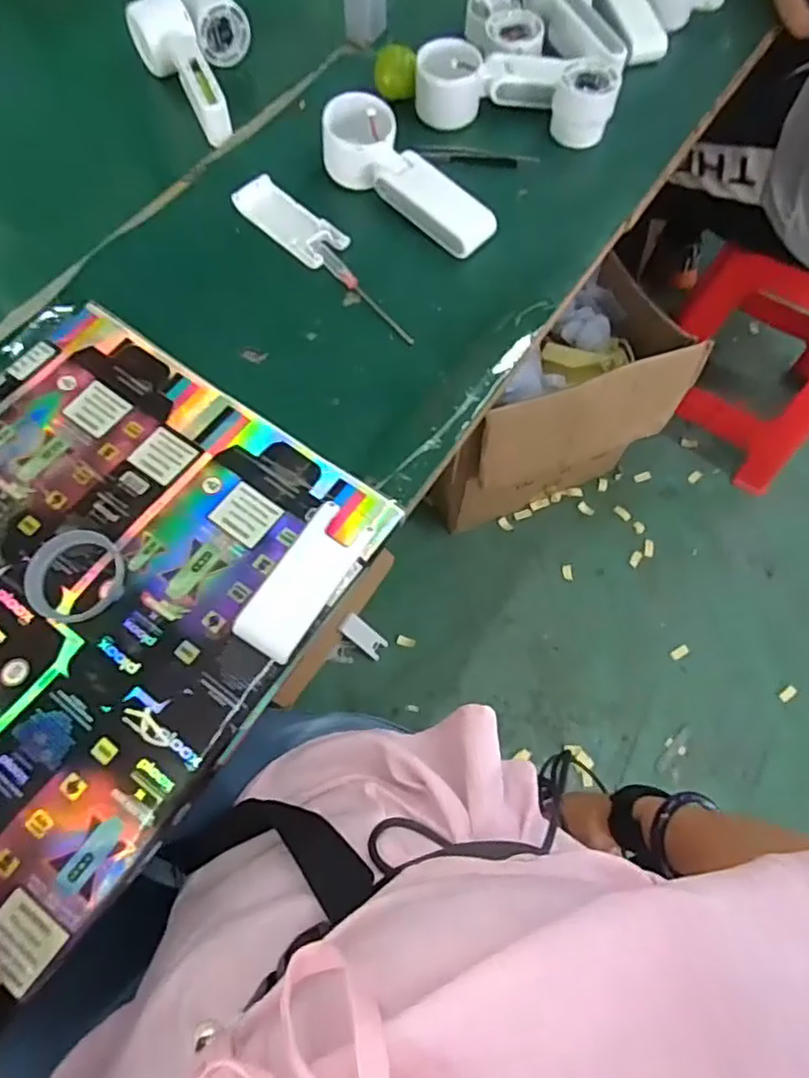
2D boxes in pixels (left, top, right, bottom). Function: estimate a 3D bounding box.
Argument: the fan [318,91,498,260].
[{"bbox_3d":[0.001,-0.298,0.524,0.166,0.054,0.052,39,71,0],"label":"fan"}]

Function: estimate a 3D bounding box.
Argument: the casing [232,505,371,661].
[{"bbox_3d":[-0.063,0.027,0.395,0.039,0.016,0.099,30,69,11],"label":"casing"}]

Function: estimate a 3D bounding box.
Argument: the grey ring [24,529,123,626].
[{"bbox_3d":[-0.211,0.022,0.399,0.062,0.007,0.059,1,67,-1],"label":"grey ring"}]

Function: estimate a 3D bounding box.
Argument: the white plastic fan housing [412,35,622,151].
[{"bbox_3d":[0.099,-0.408,0.566,0.177,0.045,0.068,12,67,4],"label":"white plastic fan housing"}]

